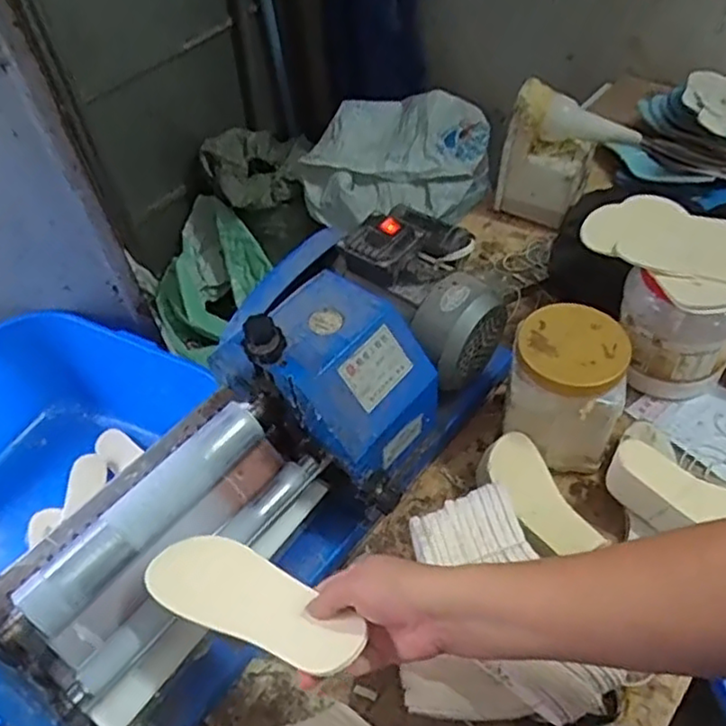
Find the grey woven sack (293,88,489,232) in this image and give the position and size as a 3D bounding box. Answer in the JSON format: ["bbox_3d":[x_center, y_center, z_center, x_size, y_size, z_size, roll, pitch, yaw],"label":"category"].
[{"bbox_3d":[0.072,-0.451,1.544,0.421,0.194,0.241,3,51,9],"label":"grey woven sack"}]

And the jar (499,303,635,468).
[{"bbox_3d":[0.227,0.029,0.760,0.116,0.161,0.102,10,53,14],"label":"jar"}]

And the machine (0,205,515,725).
[{"bbox_3d":[-0.108,0.079,0.704,0.264,0.237,0.624,27,58,25],"label":"machine"}]

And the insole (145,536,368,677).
[{"bbox_3d":[-0.089,0.191,0.546,0.206,0.025,0.072,11,51,36],"label":"insole"}]

